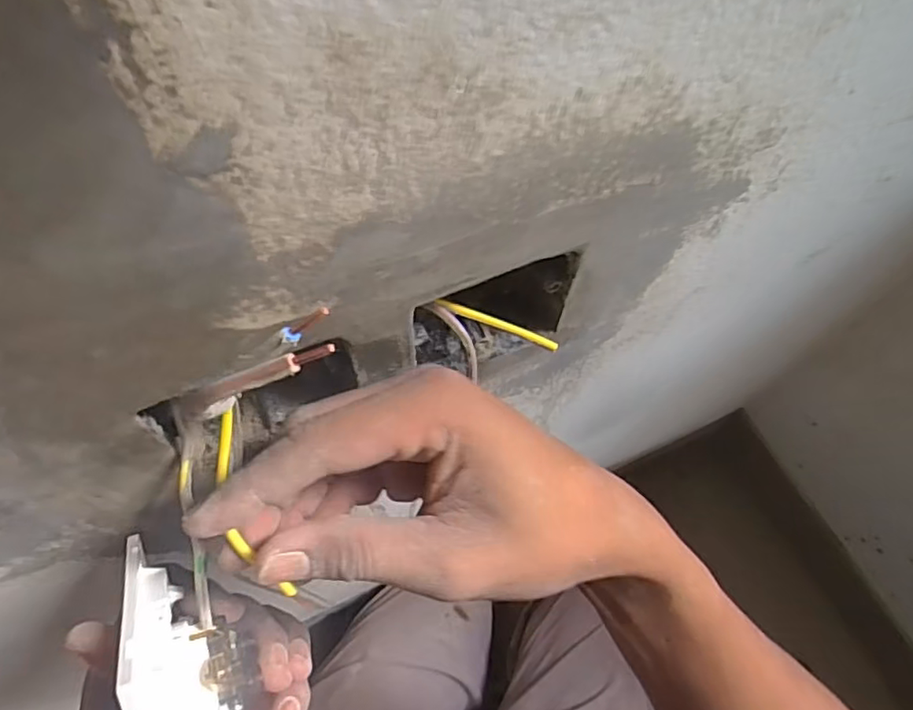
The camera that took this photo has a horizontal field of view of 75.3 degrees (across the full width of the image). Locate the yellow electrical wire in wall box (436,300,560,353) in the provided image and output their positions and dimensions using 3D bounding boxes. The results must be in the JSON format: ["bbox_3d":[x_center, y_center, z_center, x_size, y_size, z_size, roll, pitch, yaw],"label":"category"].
[{"bbox_3d":[0.017,-0.012,0.237,0.054,0.004,0.005,20,63,-15],"label":"yellow electrical wire in wall box"}]

